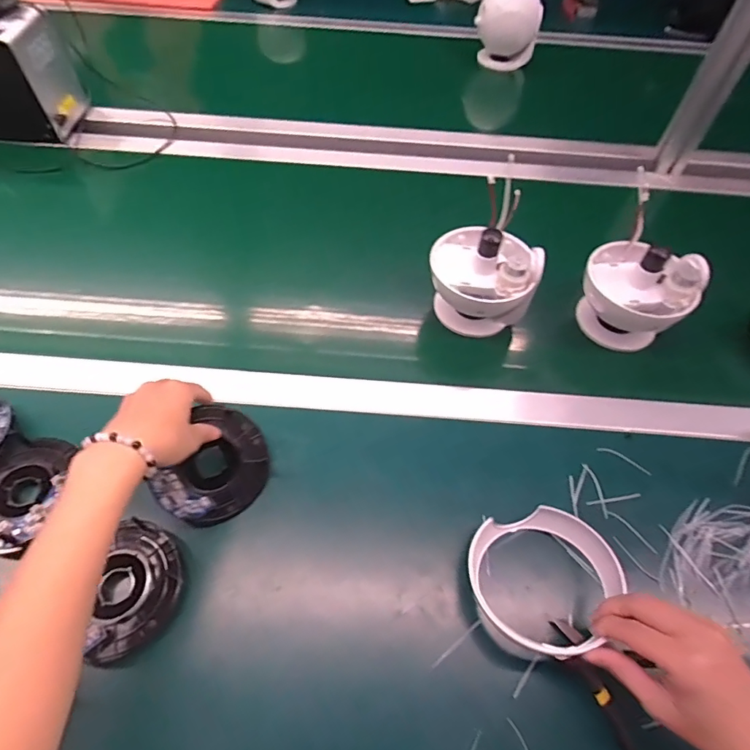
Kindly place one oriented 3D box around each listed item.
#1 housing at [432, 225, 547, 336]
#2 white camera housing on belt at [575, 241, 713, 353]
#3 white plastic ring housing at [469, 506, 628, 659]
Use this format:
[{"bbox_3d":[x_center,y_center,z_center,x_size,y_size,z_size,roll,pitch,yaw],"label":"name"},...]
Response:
[{"bbox_3d":[0.118,-0.107,0.537,0.110,0.117,0.092,0,57,-2],"label":"housing"},{"bbox_3d":[0.294,-0.089,0.537,0.116,0.108,0.098,24,59,13],"label":"white camera housing on belt"},{"bbox_3d":[0.137,0.167,0.385,0.121,0.043,0.108,-9,56,-9],"label":"white plastic ring housing"}]

